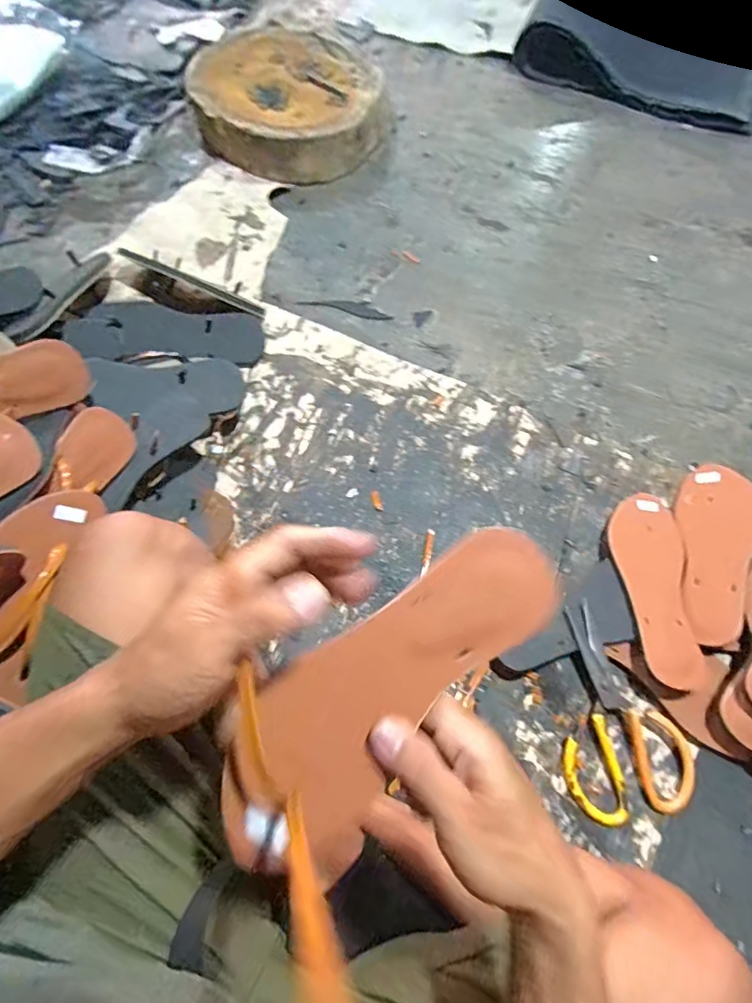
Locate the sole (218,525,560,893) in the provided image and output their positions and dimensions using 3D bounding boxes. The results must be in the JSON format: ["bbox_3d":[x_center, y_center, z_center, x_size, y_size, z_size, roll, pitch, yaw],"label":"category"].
[{"bbox_3d":[0.004,0.110,0.304,0.092,0.012,0.239,40,88,3],"label":"sole"}]

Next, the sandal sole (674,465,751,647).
[{"bbox_3d":[0.411,0.059,0.638,0.091,0.011,0.235,12,66,35],"label":"sandal sole"}]

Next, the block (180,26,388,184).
[{"bbox_3d":[-0.164,-0.779,1.005,0.367,0.092,0.372,0,66,1],"label":"block"}]

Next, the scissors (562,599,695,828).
[{"bbox_3d":[0.257,0.228,0.575,0.130,0.026,0.218,-12,67,-4],"label":"scissors"}]

